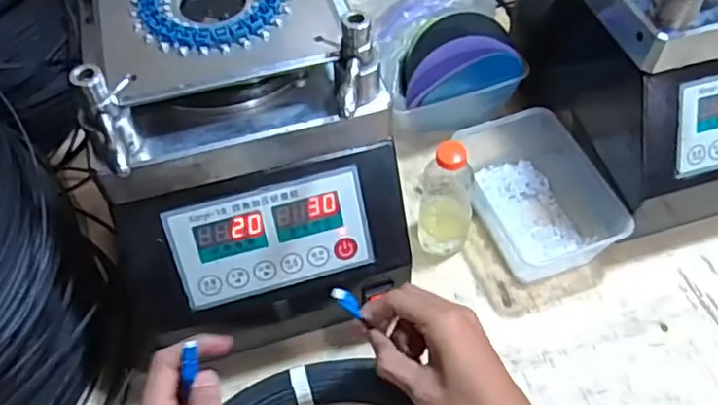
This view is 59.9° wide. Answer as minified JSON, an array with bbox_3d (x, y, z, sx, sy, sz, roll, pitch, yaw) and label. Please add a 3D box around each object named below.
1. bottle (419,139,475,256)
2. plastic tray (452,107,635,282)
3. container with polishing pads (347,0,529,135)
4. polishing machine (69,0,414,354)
[{"bbox_3d":[0.087,-0.003,0.603,0.053,0.143,0.045,9,57,8],"label":"bottle"},{"bbox_3d":[0.172,-0.016,0.646,0.117,0.067,0.192,-18,57,-10],"label":"plastic tray"},{"bbox_3d":[0.089,-0.176,0.706,0.164,0.137,0.149,-21,58,-12],"label":"container with polishing pads"},{"bbox_3d":[-0.098,-0.054,0.543,0.216,0.257,0.266,-14,57,-8],"label":"polishing machine"}]

